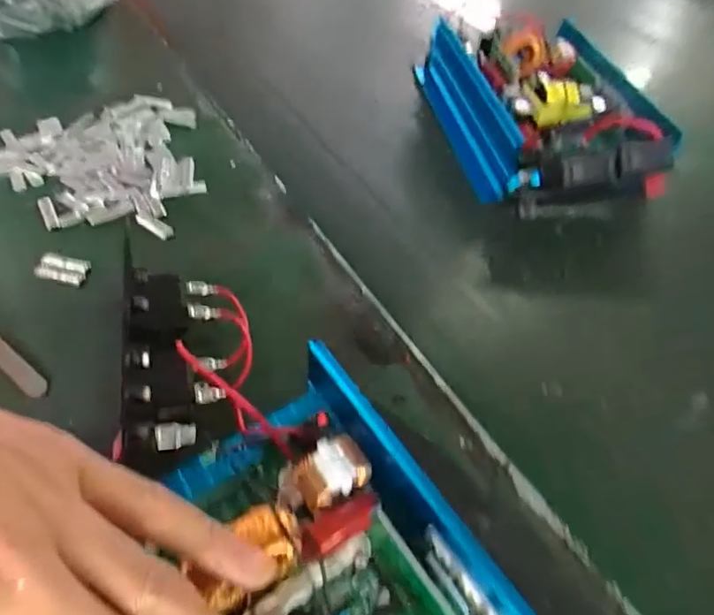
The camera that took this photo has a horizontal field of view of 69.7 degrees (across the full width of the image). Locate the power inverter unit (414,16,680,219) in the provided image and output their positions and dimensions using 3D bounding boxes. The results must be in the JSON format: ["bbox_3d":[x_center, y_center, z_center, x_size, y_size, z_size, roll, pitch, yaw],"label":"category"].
[{"bbox_3d":[0.163,-0.167,0.437,0.139,0.062,0.221,-7,52,-12],"label":"power inverter unit"}]

